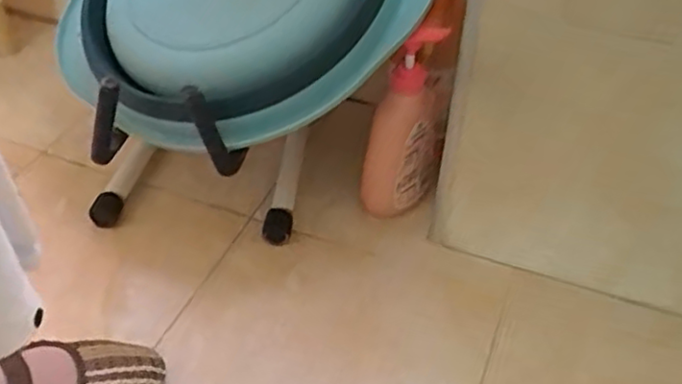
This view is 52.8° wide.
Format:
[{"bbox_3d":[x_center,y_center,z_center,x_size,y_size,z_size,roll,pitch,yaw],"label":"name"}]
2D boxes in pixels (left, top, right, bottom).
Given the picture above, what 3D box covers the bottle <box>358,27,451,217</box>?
[{"bbox_3d":[0.071,-0.079,0.762,0.087,0.219,0.074,5,41,4],"label":"bottle"}]

